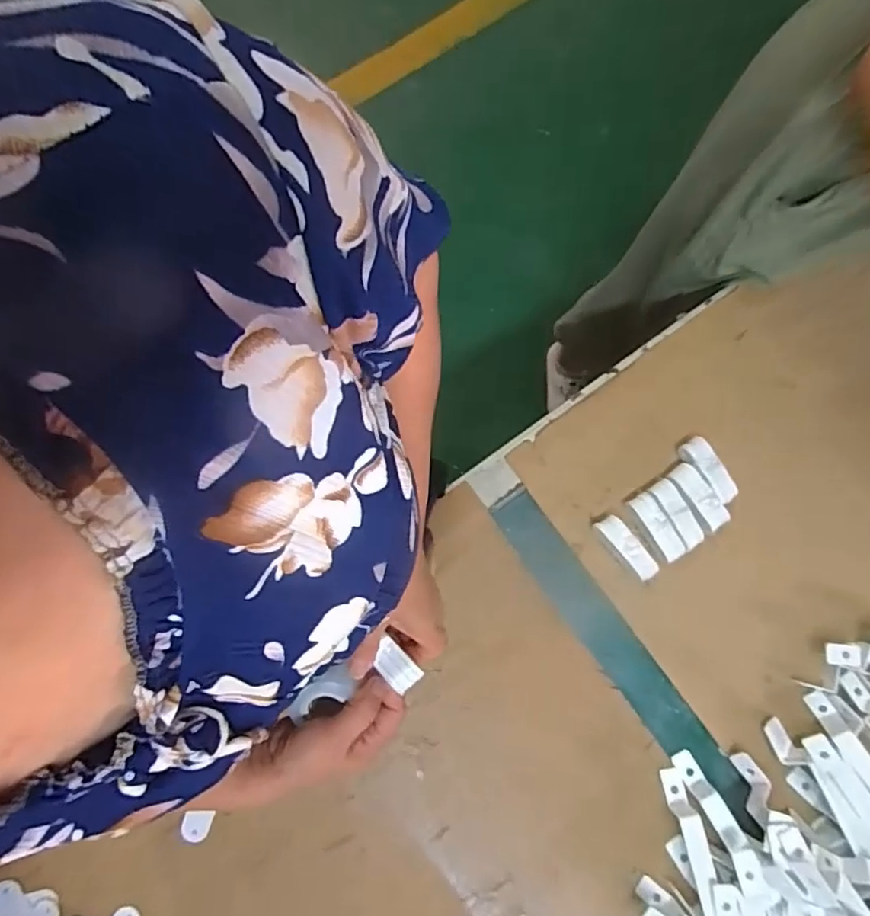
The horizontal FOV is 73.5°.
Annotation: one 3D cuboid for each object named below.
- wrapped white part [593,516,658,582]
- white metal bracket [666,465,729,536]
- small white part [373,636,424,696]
[{"bbox_3d":[0.203,0.096,0.623,0.025,0.032,0.076,-38,84,-6],"label":"wrapped white part"},{"bbox_3d":[0.281,0.045,0.632,0.031,0.034,0.078,-34,83,-6],"label":"white metal bracket"},{"bbox_3d":[-0.030,0.161,0.446,0.038,0.007,0.022,43,81,7],"label":"small white part"}]

